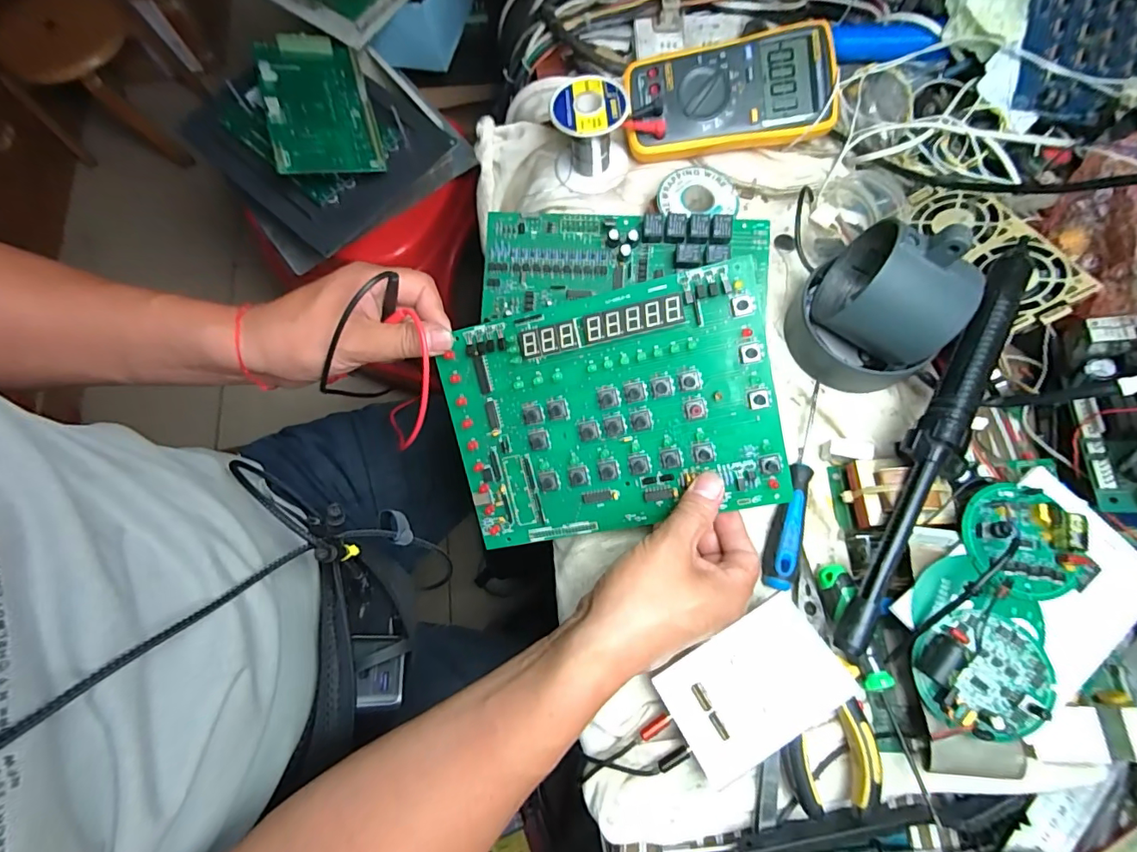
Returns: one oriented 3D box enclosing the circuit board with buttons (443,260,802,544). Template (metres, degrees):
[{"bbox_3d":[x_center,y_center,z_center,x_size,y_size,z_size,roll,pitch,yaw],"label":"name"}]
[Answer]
[{"bbox_3d":[0.026,-0.006,0.336,0.214,0.009,0.157,-11,98,12],"label":"circuit board with buttons"}]

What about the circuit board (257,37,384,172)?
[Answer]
[{"bbox_3d":[-0.300,-0.386,0.601,0.116,0.017,0.198,-14,78,-19],"label":"circuit board"}]

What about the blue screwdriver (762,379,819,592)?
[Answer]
[{"bbox_3d":[0.168,0.042,0.371,0.018,0.016,0.155,18,75,6],"label":"blue screwdriver"}]

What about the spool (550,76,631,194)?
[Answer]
[{"bbox_3d":[0.020,-0.252,0.433,0.063,0.066,0.059,0,74,1],"label":"spool"}]

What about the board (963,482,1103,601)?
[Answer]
[{"bbox_3d":[0.291,0.072,0.309,0.074,0.020,0.067,9,74,4],"label":"board"}]

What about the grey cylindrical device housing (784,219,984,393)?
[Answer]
[{"bbox_3d":[0.221,-0.084,0.361,0.075,0.108,0.105,-36,76,-9],"label":"grey cylindrical device housing"}]

